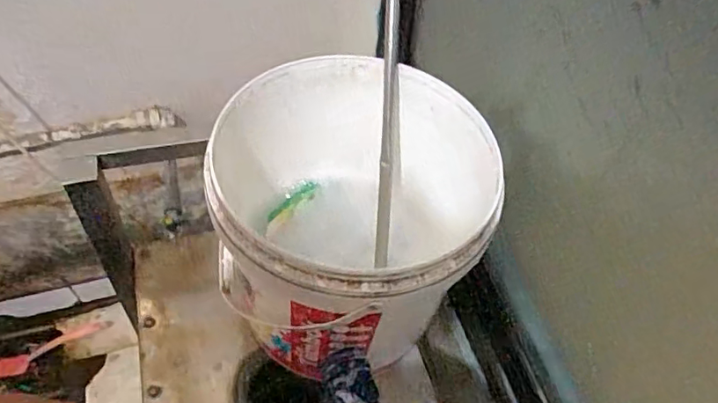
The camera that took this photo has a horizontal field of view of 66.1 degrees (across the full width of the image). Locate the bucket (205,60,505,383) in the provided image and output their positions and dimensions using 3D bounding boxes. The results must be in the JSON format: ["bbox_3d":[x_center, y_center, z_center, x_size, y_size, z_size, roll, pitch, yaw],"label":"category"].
[{"bbox_3d":[-0.013,0.032,0.706,0.324,0.308,0.326,-9,55,-7],"label":"bucket"}]

